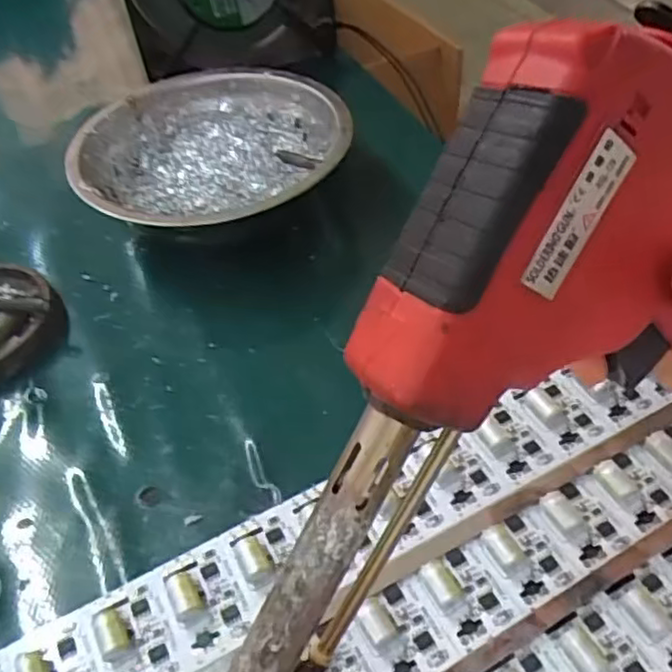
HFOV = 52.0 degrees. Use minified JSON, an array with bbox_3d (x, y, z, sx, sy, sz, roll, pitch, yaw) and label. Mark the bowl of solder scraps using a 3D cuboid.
[{"bbox_3d":[-0.059,-0.084,0.336,0.126,0.038,0.129,-2,48,3],"label":"bowl of solder scraps"}]

